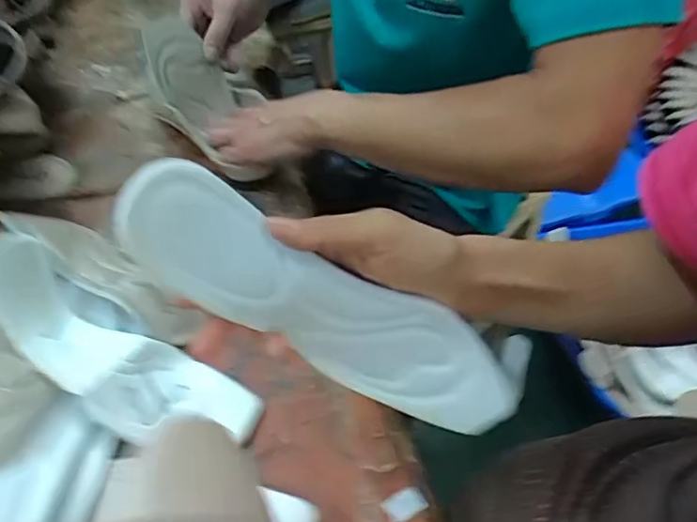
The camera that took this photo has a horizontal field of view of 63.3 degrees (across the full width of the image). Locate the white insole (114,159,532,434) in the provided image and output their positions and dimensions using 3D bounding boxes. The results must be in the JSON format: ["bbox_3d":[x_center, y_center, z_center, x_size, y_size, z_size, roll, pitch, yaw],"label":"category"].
[{"bbox_3d":[-0.006,0.029,0.303,0.242,0.072,0.035,31,38,-26],"label":"white insole"}]

